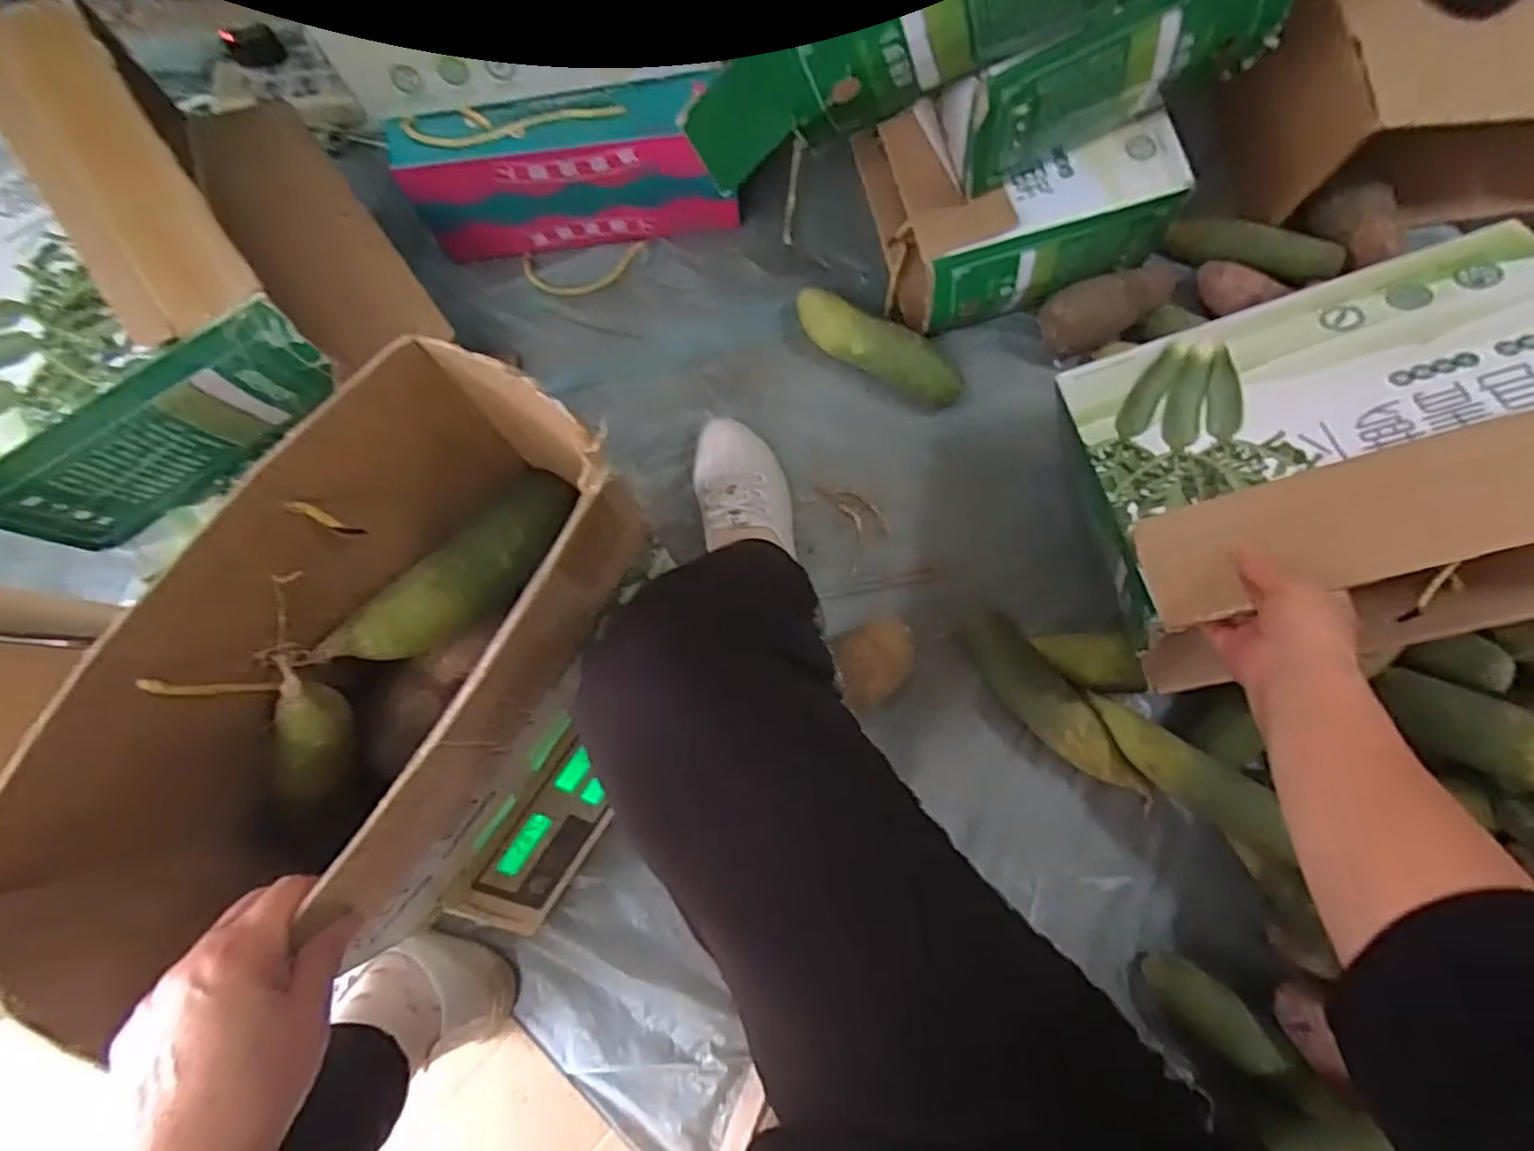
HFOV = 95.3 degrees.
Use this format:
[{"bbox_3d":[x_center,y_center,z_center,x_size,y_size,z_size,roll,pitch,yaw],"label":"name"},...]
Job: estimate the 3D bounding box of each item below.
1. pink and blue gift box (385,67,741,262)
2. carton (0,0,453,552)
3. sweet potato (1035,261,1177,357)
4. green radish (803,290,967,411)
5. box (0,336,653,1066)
[{"bbox_3d":[-0.214,-0.422,0.746,0.355,0.136,0.076,-10,79,-1],"label":"pink and blue gift box"},{"bbox_3d":[-0.522,-0.252,0.584,0.345,0.165,0.379,-36,80,-6],"label":"carton"},{"bbox_3d":[0.366,-0.284,0.731,0.145,0.061,0.058,-20,79,-3],"label":"sweet potato"},{"bbox_3d":[0.115,-0.239,0.743,0.202,0.047,0.056,27,81,6],"label":"green radish"},{"bbox_3d":[-0.241,0.076,0.437,0.177,0.198,0.395,35,82,8],"label":"box"}]

